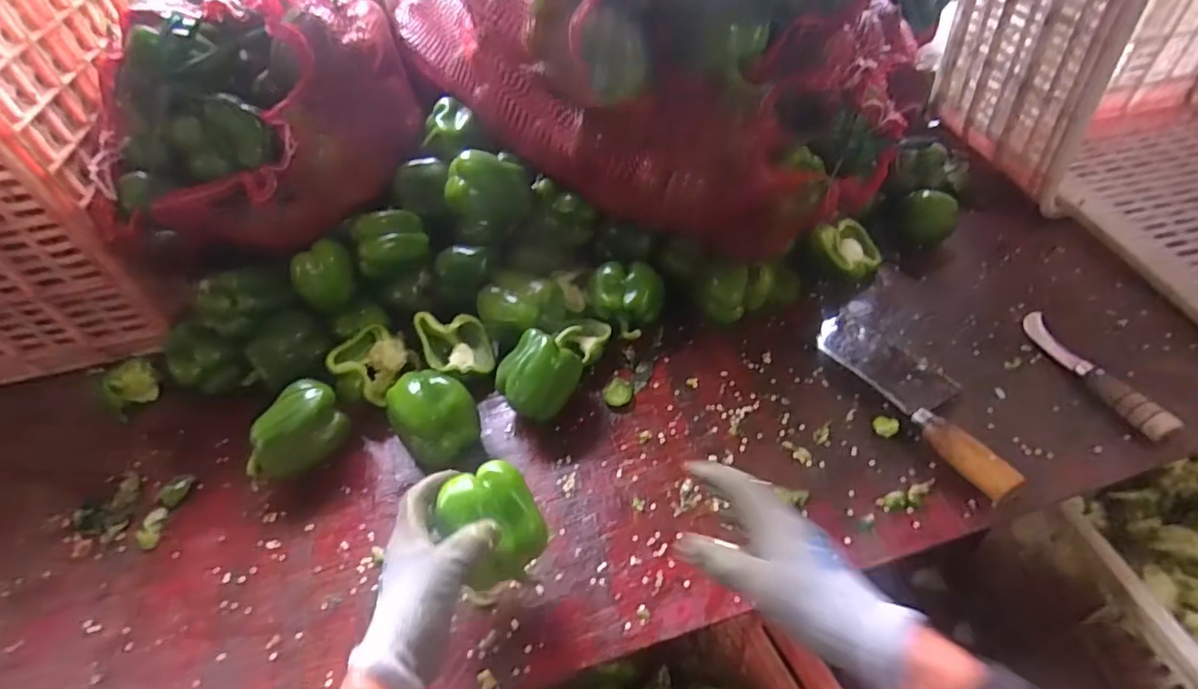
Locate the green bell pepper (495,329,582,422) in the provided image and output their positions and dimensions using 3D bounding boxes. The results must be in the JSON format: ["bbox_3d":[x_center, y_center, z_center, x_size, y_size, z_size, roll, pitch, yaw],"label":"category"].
[{"bbox_3d":[-0.065,0.038,0.627,0.070,0.078,0.082,30,57,28],"label":"green bell pepper"}]

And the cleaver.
[{"bbox_3d":[0.322,0.035,0.606,0.081,0.033,0.262,-19,49,-11],"label":"cleaver"}]

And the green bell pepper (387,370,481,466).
[{"bbox_3d":[-0.160,0.073,0.588,0.071,0.080,0.071,-3,48,3],"label":"green bell pepper"}]

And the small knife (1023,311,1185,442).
[{"bbox_3d":[0.489,0.021,0.593,0.035,0.030,0.173,-10,48,-3],"label":"small knife"}]

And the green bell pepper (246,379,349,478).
[{"bbox_3d":[-0.300,0.097,0.606,0.074,0.078,0.099,12,50,16],"label":"green bell pepper"}]

